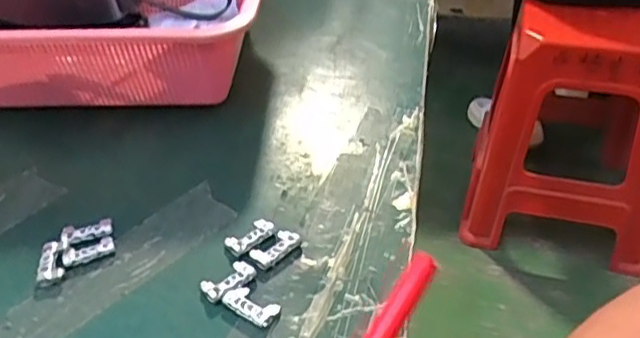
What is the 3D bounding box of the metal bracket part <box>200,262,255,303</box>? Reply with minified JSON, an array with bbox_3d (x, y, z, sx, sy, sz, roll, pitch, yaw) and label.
[{"bbox_3d":[-0.052,0.063,0.361,0.030,0.005,0.018,-29,46,-30],"label":"metal bracket part"}]

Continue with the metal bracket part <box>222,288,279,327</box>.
[{"bbox_3d":[-0.038,0.074,0.347,0.031,0.006,0.016,23,44,28],"label":"metal bracket part"}]

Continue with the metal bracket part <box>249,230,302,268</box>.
[{"bbox_3d":[-0.026,0.046,0.380,0.016,0.007,0.030,30,48,34],"label":"metal bracket part"}]

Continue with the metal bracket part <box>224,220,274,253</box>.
[{"bbox_3d":[-0.042,0.040,0.388,0.029,0.006,0.014,-32,47,-32],"label":"metal bracket part"}]

